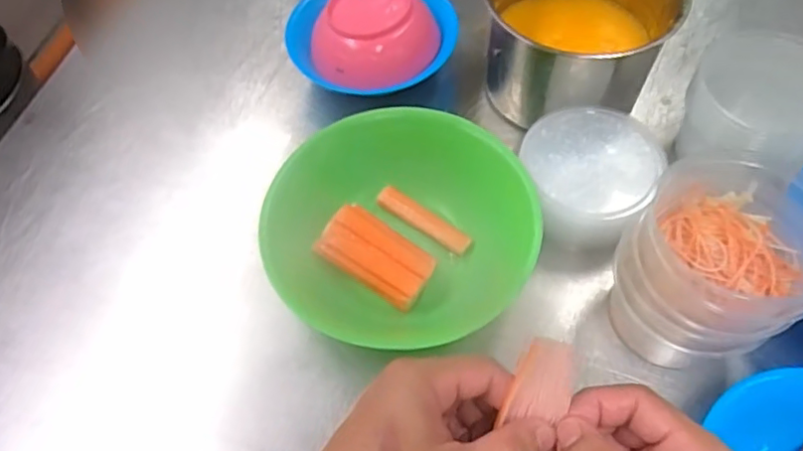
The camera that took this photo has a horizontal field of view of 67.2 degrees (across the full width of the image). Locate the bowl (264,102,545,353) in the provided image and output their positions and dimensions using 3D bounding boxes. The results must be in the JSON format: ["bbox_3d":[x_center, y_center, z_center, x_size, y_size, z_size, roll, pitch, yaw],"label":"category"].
[{"bbox_3d":[-0.002,0.008,0.506,0.211,0.081,0.196,-2,61,3],"label":"bowl"}]

